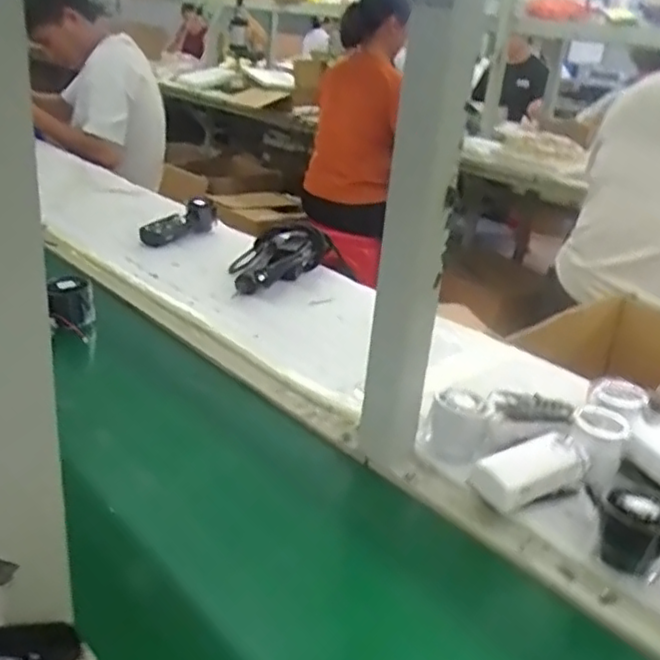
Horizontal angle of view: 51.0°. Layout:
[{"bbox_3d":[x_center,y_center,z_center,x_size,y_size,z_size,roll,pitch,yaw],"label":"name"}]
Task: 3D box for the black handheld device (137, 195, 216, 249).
[{"bbox_3d":[-0.268,-0.186,1.223,0.157,0.052,0.062,-31,40,-29],"label":"black handheld device"}]

